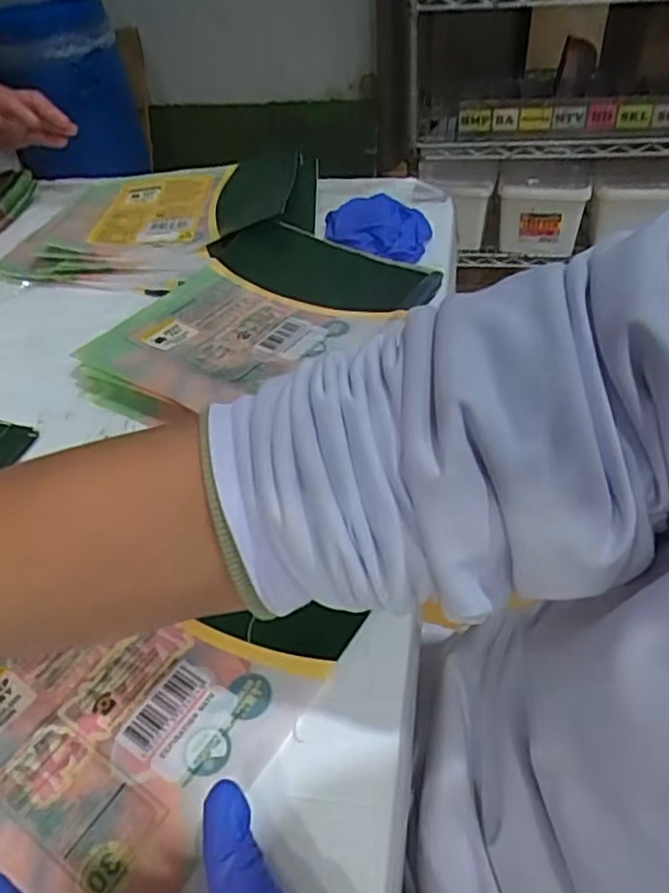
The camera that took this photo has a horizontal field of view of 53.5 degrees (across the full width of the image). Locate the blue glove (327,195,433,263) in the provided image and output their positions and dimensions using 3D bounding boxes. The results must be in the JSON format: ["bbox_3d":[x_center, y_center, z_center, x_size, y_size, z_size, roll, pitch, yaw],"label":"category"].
[{"bbox_3d":[0.039,-0.196,0.590,0.091,0.024,0.091,9,46,14],"label":"blue glove"}]

